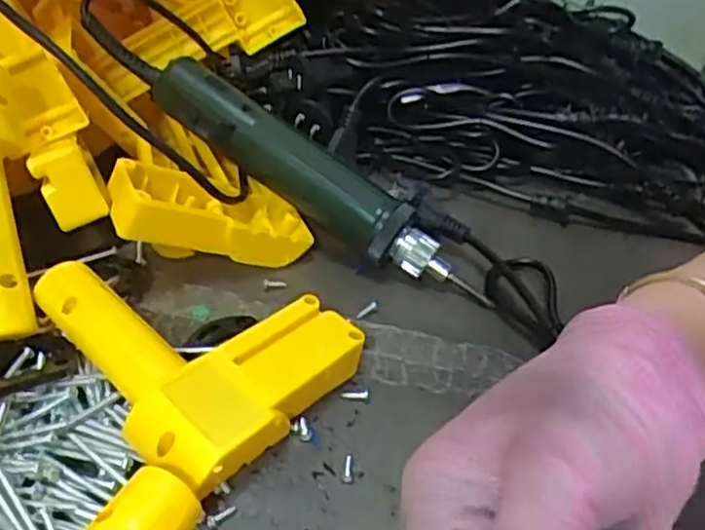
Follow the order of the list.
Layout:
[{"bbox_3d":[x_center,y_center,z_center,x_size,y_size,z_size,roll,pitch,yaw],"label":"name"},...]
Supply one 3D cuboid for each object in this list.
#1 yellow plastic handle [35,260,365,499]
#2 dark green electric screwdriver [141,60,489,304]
[{"bbox_3d":[-0.080,0.038,0.356,0.141,0.037,0.112,30,46,27],"label":"yellow plastic handle"},{"bbox_3d":[-0.023,-0.054,0.437,0.238,0.044,0.033,35,46,9],"label":"dark green electric screwdriver"}]

